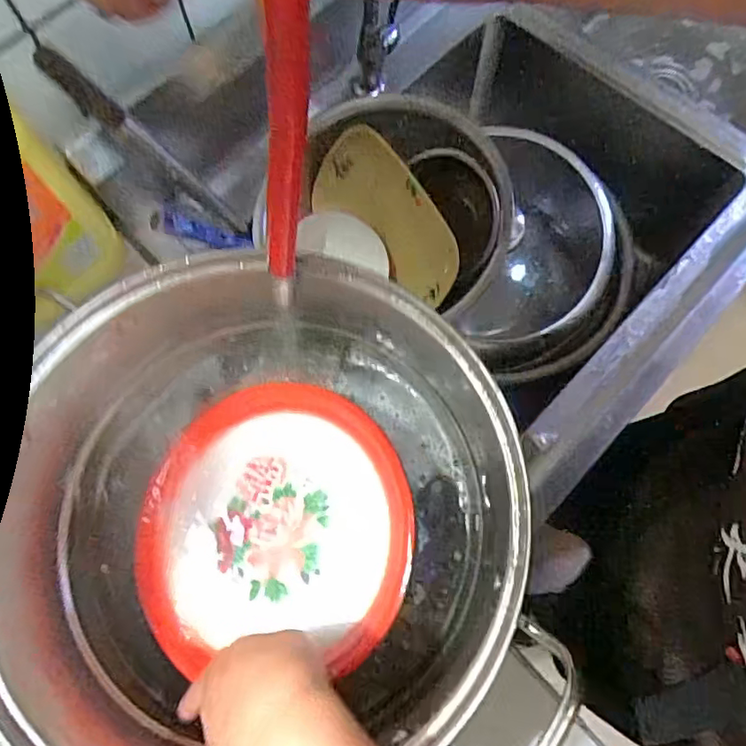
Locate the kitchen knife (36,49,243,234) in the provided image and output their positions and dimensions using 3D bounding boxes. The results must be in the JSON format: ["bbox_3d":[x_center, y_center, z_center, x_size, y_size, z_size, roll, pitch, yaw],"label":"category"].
[{"bbox_3d":[-0.216,-0.216,0.569,0.028,0.243,0.015,1,67,31],"label":"kitchen knife"}]

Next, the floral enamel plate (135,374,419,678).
[{"bbox_3d":[-0.084,0.118,0.472,0.230,0.022,0.210,-5,71,16],"label":"floral enamel plate"}]

